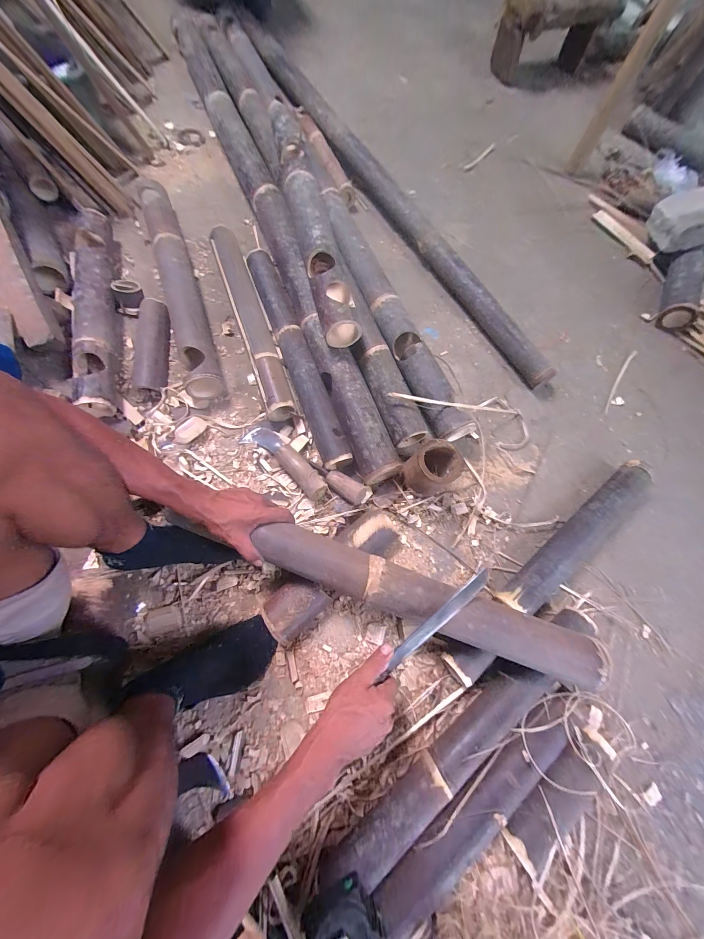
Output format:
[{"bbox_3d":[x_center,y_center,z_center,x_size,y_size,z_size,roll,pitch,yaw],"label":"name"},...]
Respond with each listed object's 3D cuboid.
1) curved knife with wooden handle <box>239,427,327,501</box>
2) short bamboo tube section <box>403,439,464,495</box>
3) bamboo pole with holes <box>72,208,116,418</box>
[{"bbox_3d":[-0.138,-0.022,0.624,0.212,0.039,0.057,37,73,8],"label":"curved knife with wooden handle"},{"bbox_3d":[0.158,0.004,0.611,0.092,0.123,0.092,1,72,-4],"label":"short bamboo tube section"},{"bbox_3d":[-0.577,-0.361,0.673,0.081,0.082,0.570,-10,73,-8],"label":"bamboo pole with holes"}]

